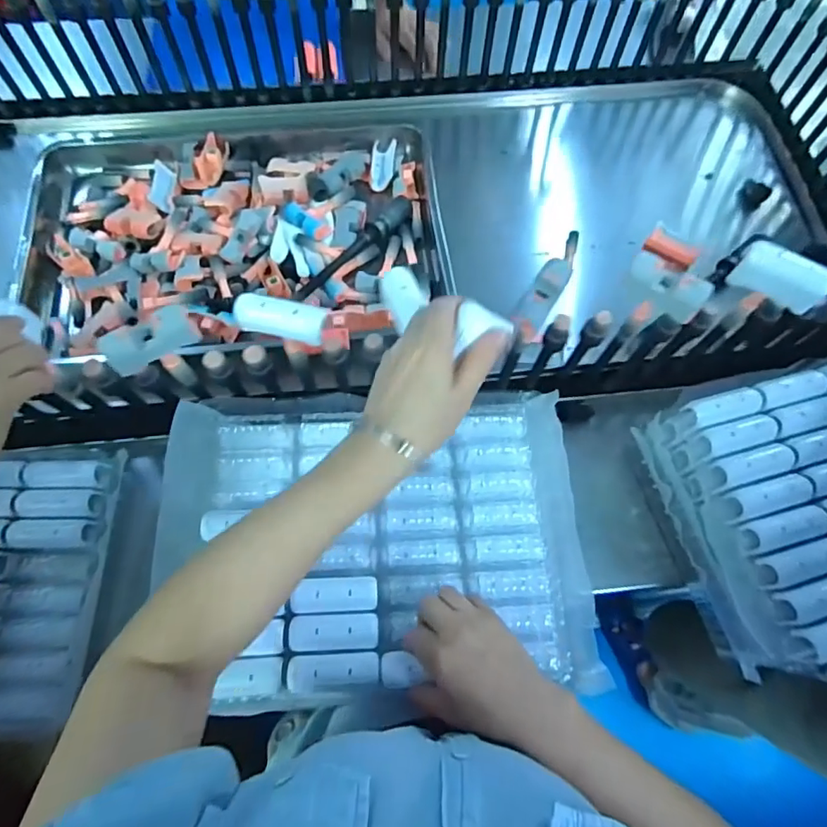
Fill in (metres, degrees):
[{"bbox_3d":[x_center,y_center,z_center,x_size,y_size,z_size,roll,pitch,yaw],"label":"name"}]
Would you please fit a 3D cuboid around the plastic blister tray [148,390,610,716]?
[{"bbox_3d":[-0.038,0.113,0.503,0.388,0.043,0.280,-3,66,-2],"label":"plastic blister tray"}]

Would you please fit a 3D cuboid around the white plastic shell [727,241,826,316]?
[{"bbox_3d":[0.339,-0.126,0.489,0.076,0.044,0.029,37,71,14],"label":"white plastic shell"}]

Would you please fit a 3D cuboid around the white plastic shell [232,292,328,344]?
[{"bbox_3d":[-0.113,-0.082,0.451,0.078,0.026,0.025,9,66,3],"label":"white plastic shell"}]

